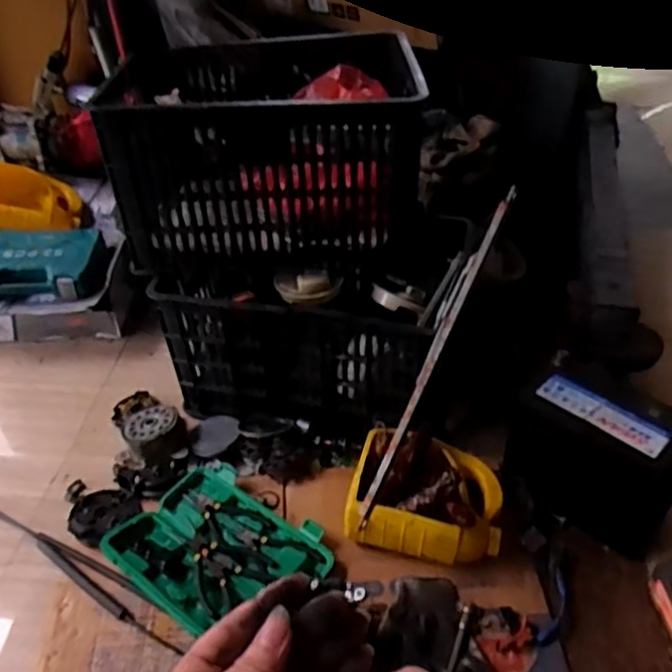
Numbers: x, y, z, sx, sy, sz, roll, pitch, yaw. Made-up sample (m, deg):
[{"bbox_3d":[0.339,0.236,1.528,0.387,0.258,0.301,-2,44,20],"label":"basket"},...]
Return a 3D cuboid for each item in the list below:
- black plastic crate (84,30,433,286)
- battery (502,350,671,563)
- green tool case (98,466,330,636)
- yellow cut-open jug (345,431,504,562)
[{"bbox_3d":[-0.113,-0.349,1.204,0.495,0.314,0.467,-3,40,1],"label":"black plastic crate"},{"bbox_3d":[0.390,0.171,0.985,0.134,0.208,0.240,-30,47,-28],"label":"battery"},{"bbox_3d":[-0.174,0.322,0.981,0.302,0.038,0.229,28,49,31],"label":"green tool case"},{"bbox_3d":[0.136,0.239,0.979,0.212,0.115,0.179,6,41,11],"label":"yellow cut-open jug"}]

